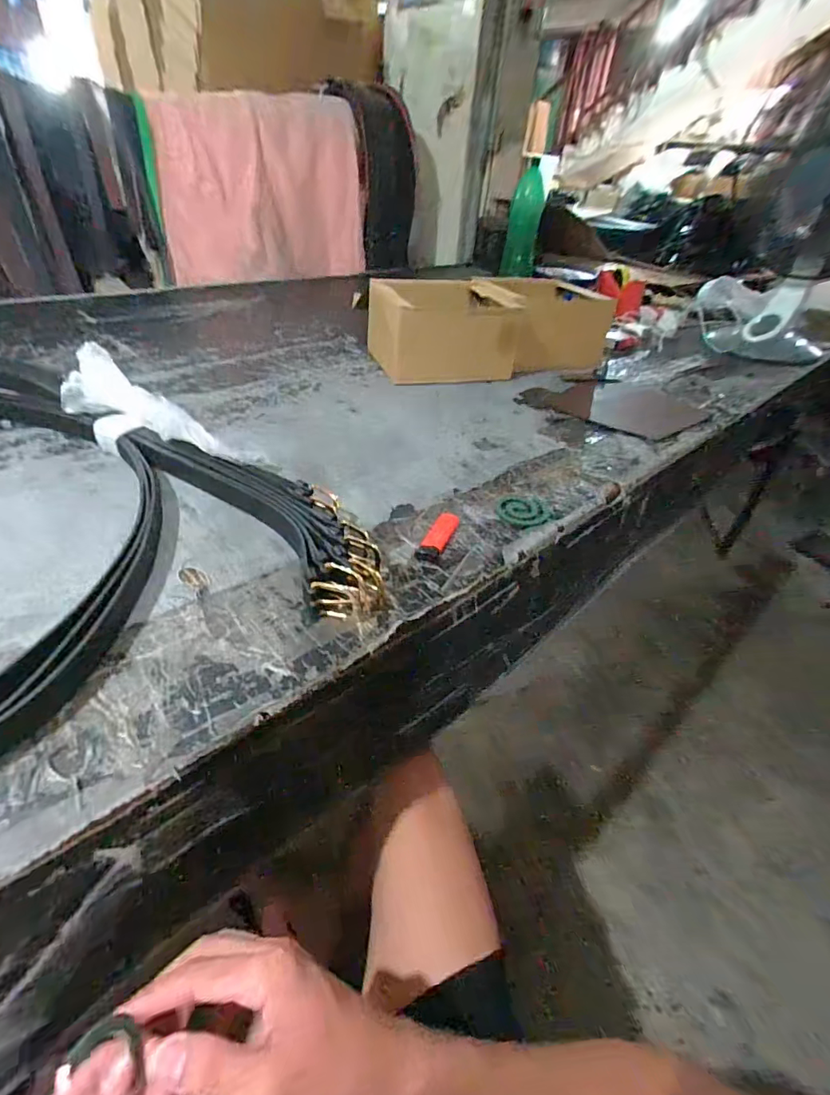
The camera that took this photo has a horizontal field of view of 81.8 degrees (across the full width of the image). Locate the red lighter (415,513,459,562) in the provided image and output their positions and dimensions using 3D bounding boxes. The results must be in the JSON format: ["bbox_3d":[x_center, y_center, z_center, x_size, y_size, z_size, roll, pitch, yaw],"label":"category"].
[{"bbox_3d":[0.027,-0.014,0.536,0.025,0.014,0.076,19,42,17],"label":"red lighter"}]

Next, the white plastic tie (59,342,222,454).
[{"bbox_3d":[-0.345,-0.166,0.603,0.250,0.103,0.072,24,44,21],"label":"white plastic tie"}]

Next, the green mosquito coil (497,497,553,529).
[{"bbox_3d":[0.133,-0.045,0.593,0.061,0.005,0.065,3,40,-2],"label":"green mosquito coil"}]

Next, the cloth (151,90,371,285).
[{"bbox_3d":[-0.425,-1.046,1.414,0.619,0.412,0.155,-19,46,-28],"label":"cloth"}]

